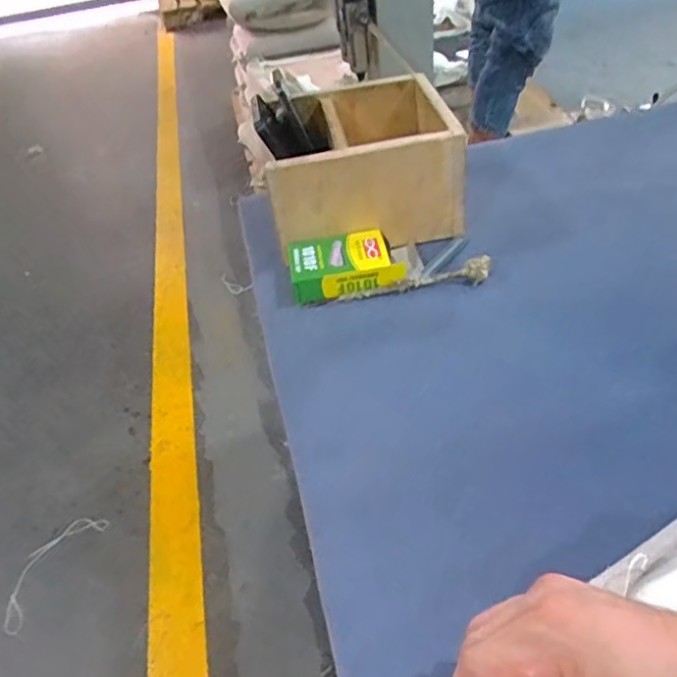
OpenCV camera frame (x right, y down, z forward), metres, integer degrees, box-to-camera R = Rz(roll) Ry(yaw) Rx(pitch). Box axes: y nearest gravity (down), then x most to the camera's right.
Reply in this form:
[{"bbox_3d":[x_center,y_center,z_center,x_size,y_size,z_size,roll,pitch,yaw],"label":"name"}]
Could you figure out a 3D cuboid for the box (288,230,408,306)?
[{"bbox_3d":[0.008,-0.086,0.687,0.124,0.035,0.074,-10,43,-2],"label":"box"}]

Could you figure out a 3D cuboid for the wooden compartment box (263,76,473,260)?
[{"bbox_3d":[0.023,-0.222,0.746,0.222,0.119,0.200,-11,44,-3],"label":"wooden compartment box"}]

